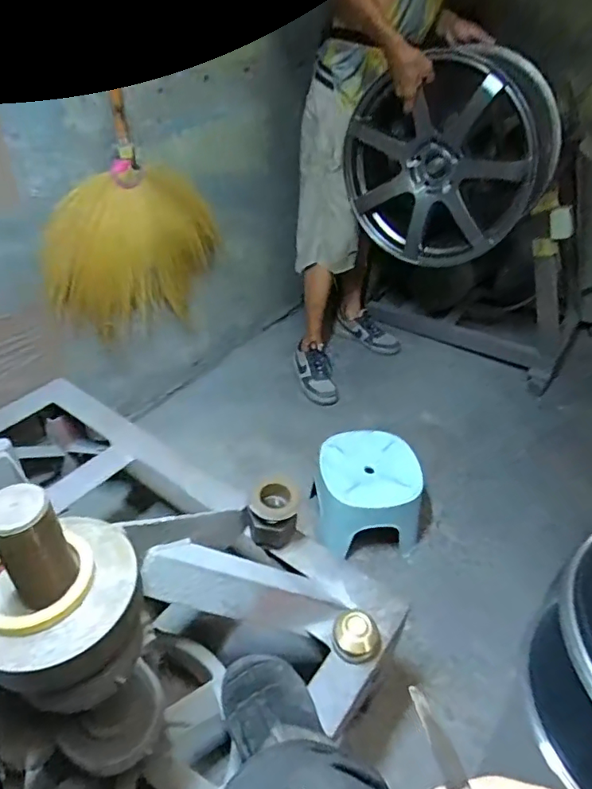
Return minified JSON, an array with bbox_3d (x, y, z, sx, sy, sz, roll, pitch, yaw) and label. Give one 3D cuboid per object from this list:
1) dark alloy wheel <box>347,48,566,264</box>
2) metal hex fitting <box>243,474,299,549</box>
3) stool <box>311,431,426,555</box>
[{"bbox_3d":[0.375,-0.577,1.288,0.457,0.450,0.281,29,47,28],"label":"dark alloy wheel"},{"bbox_3d":[-0.040,0.201,0.864,0.090,0.099,0.078,-2,41,-5],"label":"metal hex fitting"},{"bbox_3d":[0.157,0.227,1.194,0.228,0.175,0.223,-5,41,-9],"label":"stool"}]

